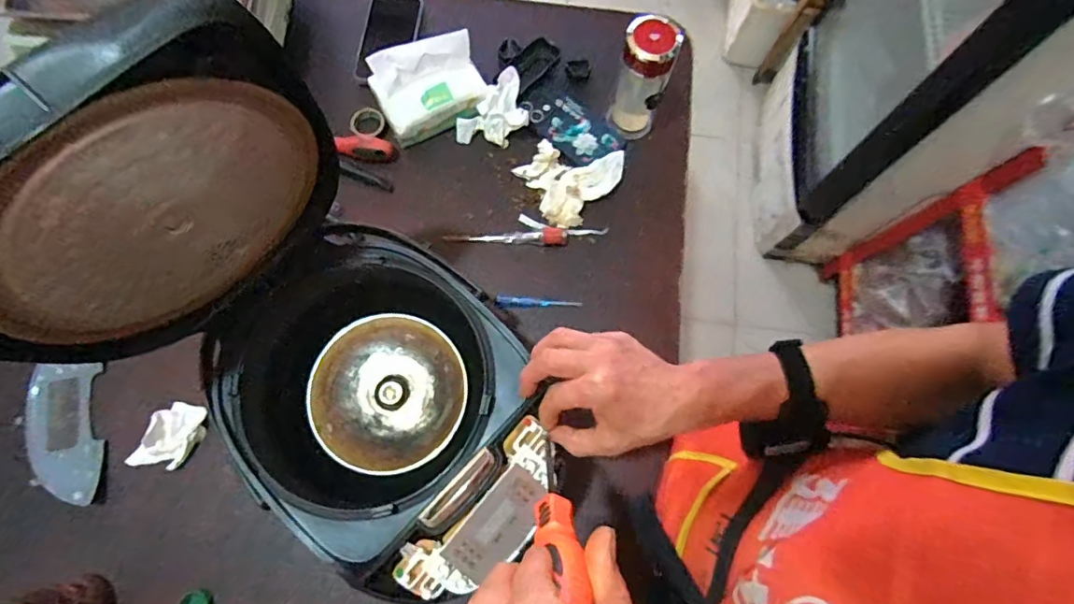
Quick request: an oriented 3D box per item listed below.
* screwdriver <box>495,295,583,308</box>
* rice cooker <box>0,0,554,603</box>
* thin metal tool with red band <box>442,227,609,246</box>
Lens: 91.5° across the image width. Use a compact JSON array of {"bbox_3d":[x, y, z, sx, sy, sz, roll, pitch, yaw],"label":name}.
[{"bbox_3d":[0.002,0.000,0.677,0.110,0.013,0.013,1,74,-1],"label":"screwdriver"},{"bbox_3d":[-0.146,0.065,0.418,0.342,0.385,0.250,41,77,9],"label":"rice cooker"},{"bbox_3d":[-0.013,-0.085,0.701,0.216,0.016,0.023,-3,74,-3],"label":"thin metal tool with red band"}]

